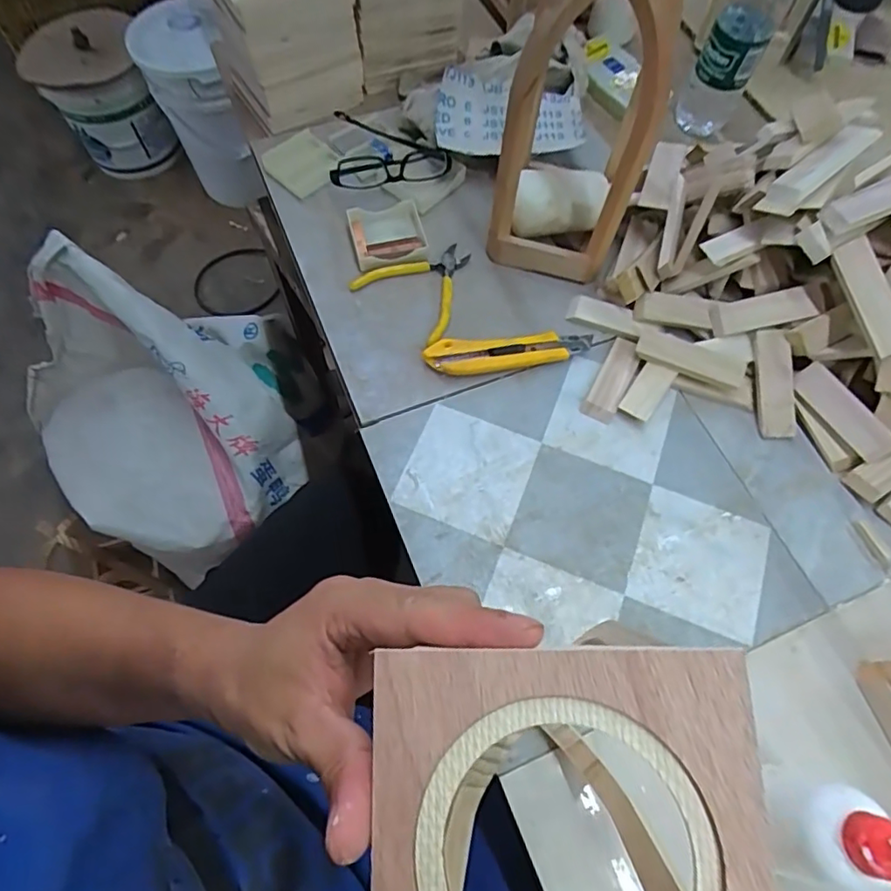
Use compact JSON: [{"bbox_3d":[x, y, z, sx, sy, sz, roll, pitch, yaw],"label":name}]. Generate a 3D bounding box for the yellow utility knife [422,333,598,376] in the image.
[{"bbox_3d":[0.063,-0.088,0.544,0.165,0.018,0.031,-5,65,-3],"label":"yellow utility knife"}]

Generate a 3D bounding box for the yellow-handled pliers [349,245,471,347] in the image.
[{"bbox_3d":[-0.018,-0.169,0.579,0.112,0.015,0.113,40,70,17],"label":"yellow-handled pliers"}]

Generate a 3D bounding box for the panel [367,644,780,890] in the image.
[{"bbox_3d":[0.038,0.130,0.177,0.123,0.005,0.124,-3,76,6],"label":"panel"}]

